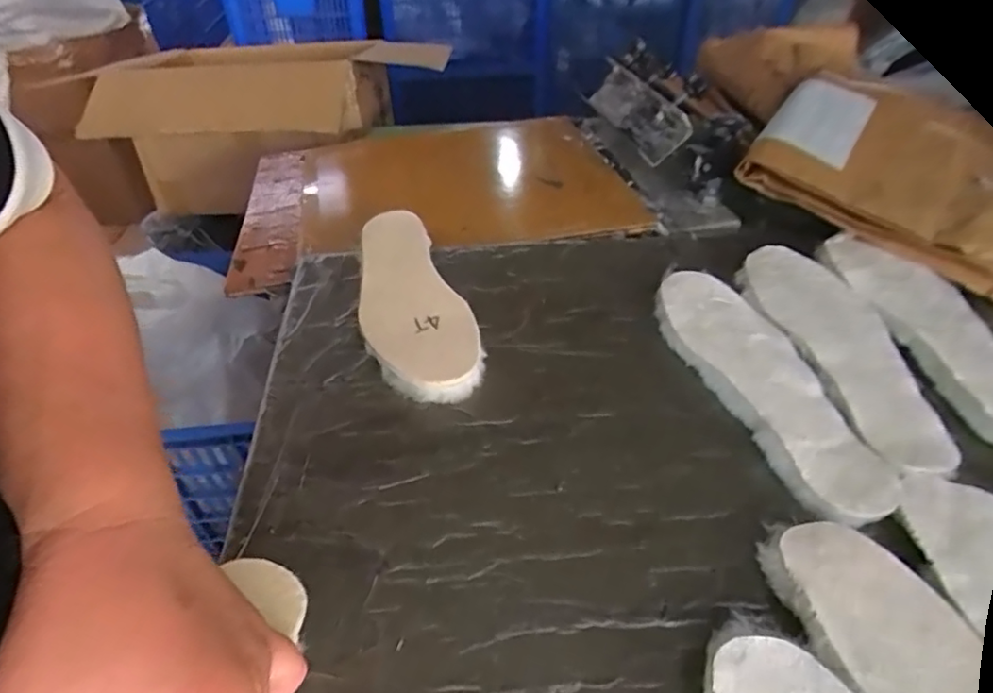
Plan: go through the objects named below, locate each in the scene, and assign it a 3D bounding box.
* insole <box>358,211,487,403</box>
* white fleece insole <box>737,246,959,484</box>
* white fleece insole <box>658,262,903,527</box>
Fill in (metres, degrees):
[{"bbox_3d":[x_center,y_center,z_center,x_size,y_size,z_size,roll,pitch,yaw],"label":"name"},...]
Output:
[{"bbox_3d":[-0.082,-0.043,0.520,0.089,0.031,0.243,-15,44,-16],"label":"insole"},{"bbox_3d":[0.292,-0.007,0.483,0.096,0.012,0.262,-3,42,-3],"label":"white fleece insole"},{"bbox_3d":[0.212,0.021,0.456,0.089,0.012,0.257,-10,43,-11],"label":"white fleece insole"}]

